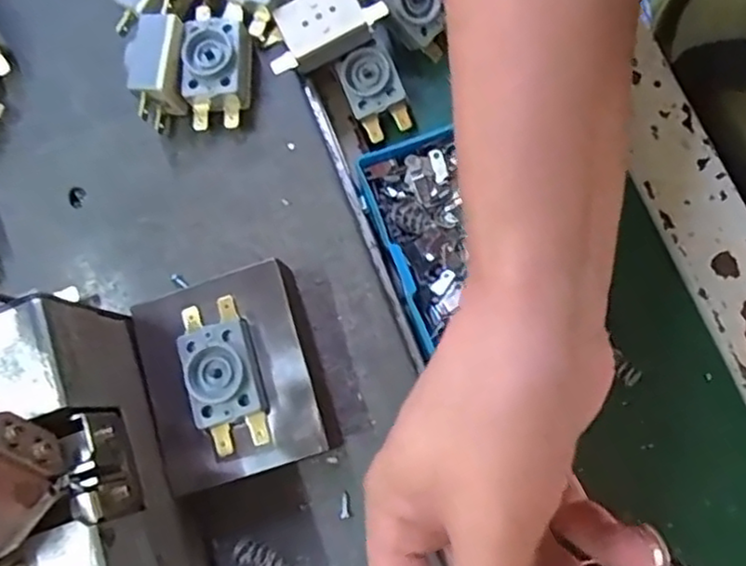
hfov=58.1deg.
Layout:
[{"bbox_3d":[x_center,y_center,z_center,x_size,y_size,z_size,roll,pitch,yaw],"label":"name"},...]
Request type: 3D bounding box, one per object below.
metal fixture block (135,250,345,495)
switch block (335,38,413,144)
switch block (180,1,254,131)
[{"bbox_3d":[-0.057,0.038,0.277,0.069,0.023,0.079,-18,77,3],"label":"metal fixture block"},{"bbox_3d":[0.001,-0.094,0.332,0.027,0.015,0.044,-22,94,7],"label":"switch block"},{"bbox_3d":[-0.071,-0.101,0.310,0.032,0.022,0.056,-10,77,5],"label":"switch block"}]

